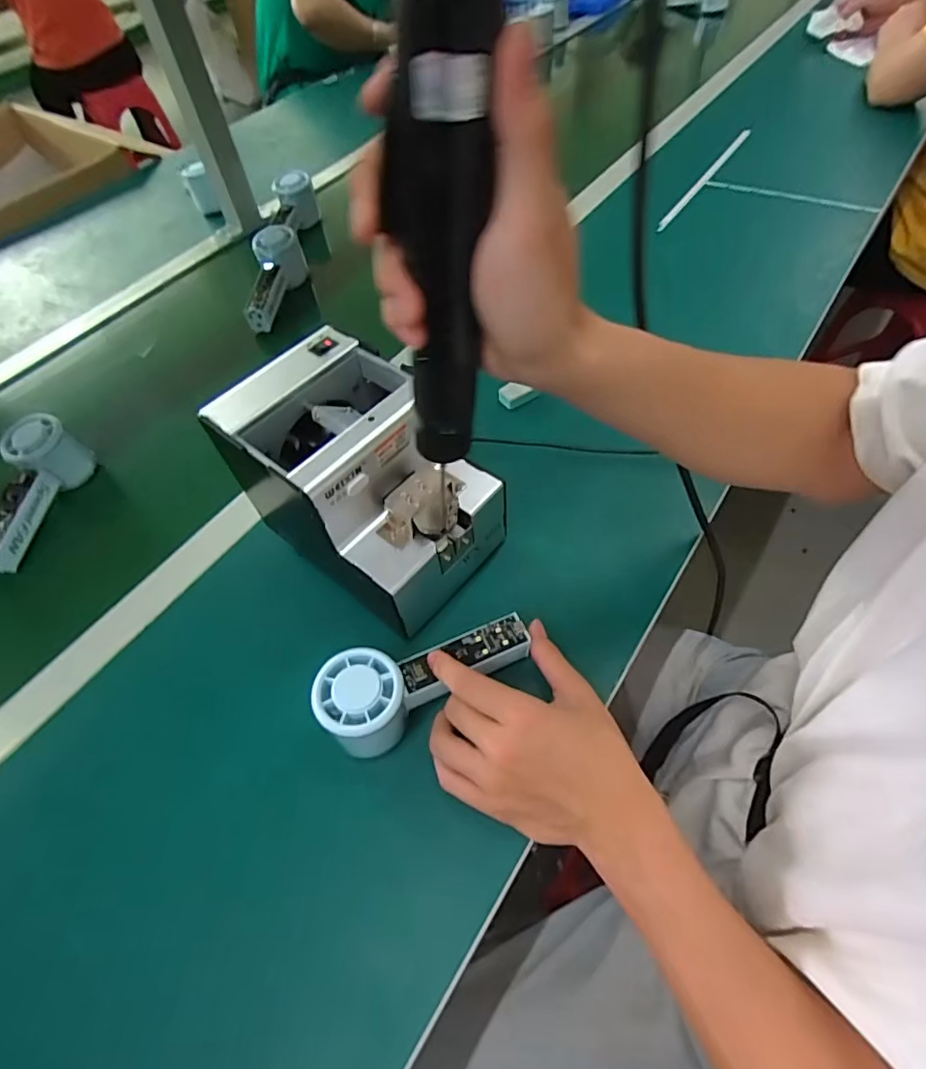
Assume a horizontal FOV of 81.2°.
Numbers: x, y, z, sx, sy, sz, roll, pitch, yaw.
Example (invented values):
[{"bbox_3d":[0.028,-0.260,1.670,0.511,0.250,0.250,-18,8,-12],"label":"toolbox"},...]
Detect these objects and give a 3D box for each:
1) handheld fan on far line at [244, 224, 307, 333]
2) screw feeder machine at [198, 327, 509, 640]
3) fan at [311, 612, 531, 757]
[{"bbox_3d":[-0.255,-0.332,0.721,0.052,0.061,0.151,7,75,10],"label":"handheld fan on far line"},{"bbox_3d":[-0.076,-0.039,0.421,0.178,0.144,0.130,32,63,24],"label":"screw feeder machine"},{"bbox_3d":[-0.026,0.104,0.380,0.150,0.052,0.060,-15,54,-23],"label":"fan"}]

